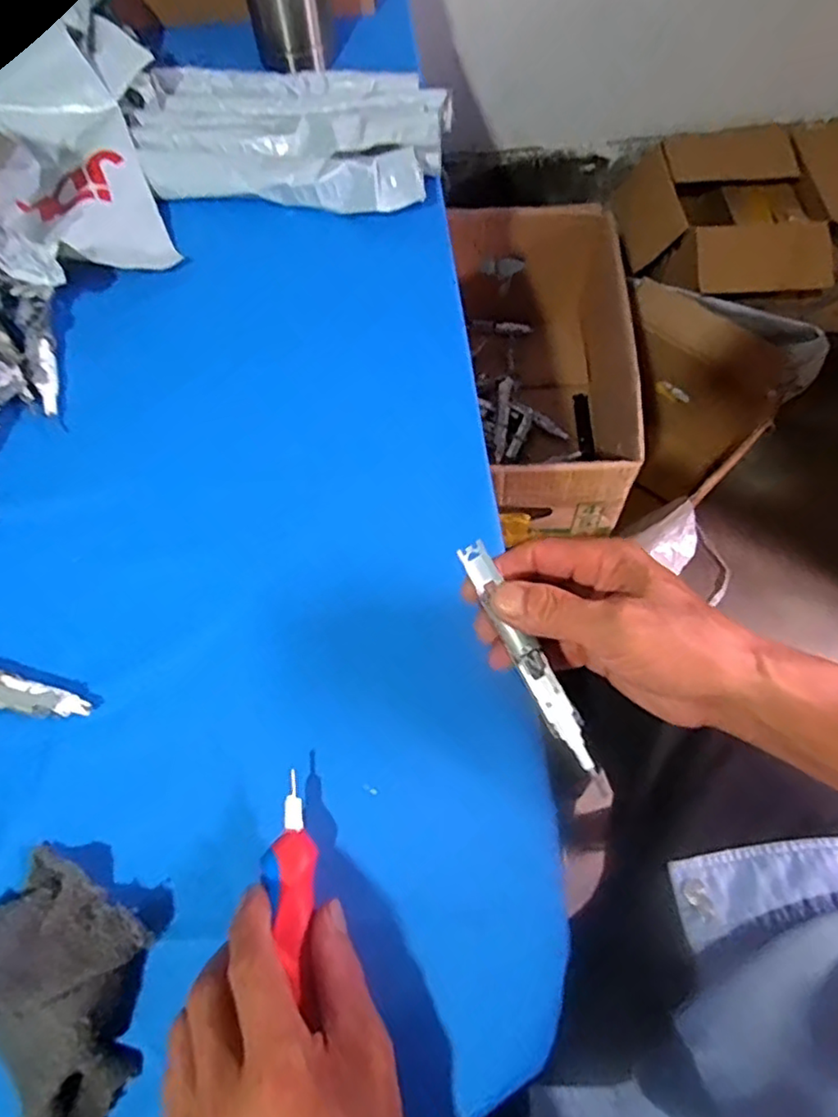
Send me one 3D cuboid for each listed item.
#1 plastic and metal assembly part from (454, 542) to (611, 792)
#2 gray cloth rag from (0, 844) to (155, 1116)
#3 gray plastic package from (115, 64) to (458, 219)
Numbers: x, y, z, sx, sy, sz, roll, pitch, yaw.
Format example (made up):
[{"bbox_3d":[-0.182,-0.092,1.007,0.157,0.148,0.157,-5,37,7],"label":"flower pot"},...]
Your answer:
[{"bbox_3d":[0.062,0.058,0.339,0.017,0.017,0.147,-27,84,-12],"label":"plastic and metal assembly part"},{"bbox_3d":[-0.177,0.209,0.319,0.080,0.036,0.126,-36,70,-14],"label":"gray cloth rag"},{"bbox_3d":[-0.117,-0.383,0.564,0.277,0.039,0.159,7,66,5],"label":"gray plastic package"}]

